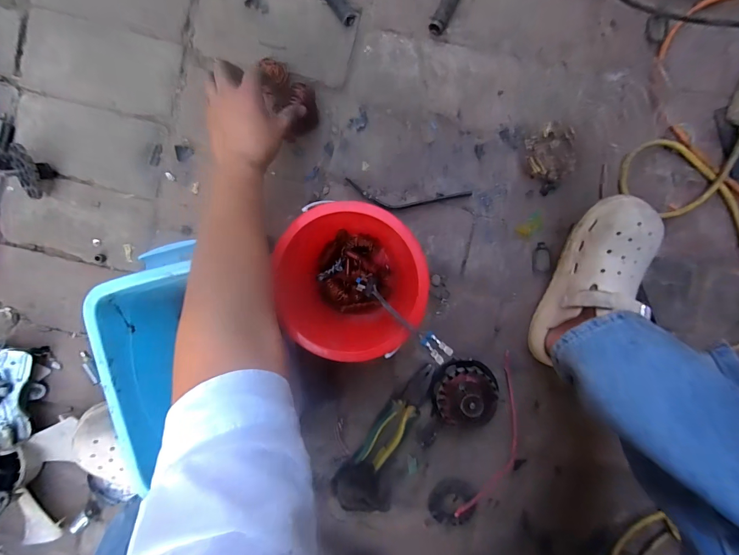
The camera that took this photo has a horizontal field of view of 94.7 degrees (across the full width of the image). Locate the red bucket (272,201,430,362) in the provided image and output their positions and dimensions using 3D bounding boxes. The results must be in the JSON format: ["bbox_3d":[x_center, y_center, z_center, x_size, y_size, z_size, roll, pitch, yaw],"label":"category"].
[{"bbox_3d":[-0.021,0.000,0.461,0.173,0.143,0.182,-1,94,0],"label":"red bucket"}]

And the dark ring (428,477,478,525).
[{"bbox_3d":[0.136,0.366,0.556,0.076,0.010,0.079,0,93,1],"label":"dark ring"}]

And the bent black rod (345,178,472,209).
[{"bbox_3d":[0.060,-0.121,0.518,0.189,0.017,0.036,5,94,0],"label":"bent black rod"}]

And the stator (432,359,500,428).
[{"bbox_3d":[0.149,0.183,0.513,0.105,0.060,0.099,-2,94,0],"label":"stator"}]

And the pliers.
[{"bbox_3d":[0.045,0.217,0.536,0.053,0.020,0.181,30,93,-2],"label":"pliers"}]

